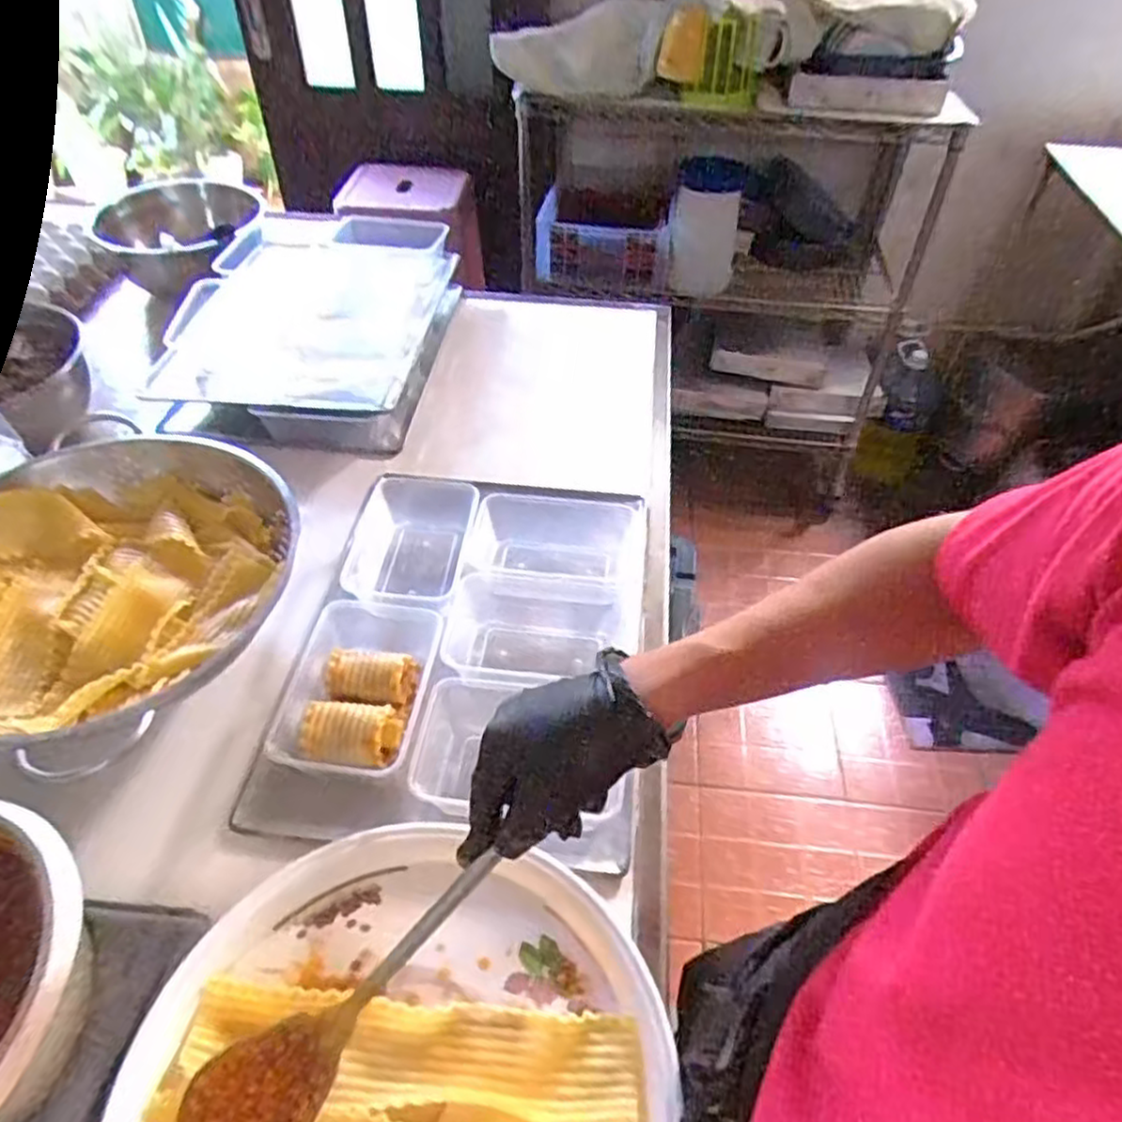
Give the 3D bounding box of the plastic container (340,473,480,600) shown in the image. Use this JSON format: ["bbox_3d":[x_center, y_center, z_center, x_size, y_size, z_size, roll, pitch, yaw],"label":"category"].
[{"bbox_3d":[-0.170,-0.004,0.814,0.136,0.085,0.182,6,48,3],"label":"plastic container"}]

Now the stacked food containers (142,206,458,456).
[{"bbox_3d":[-0.366,-0.343,1.082,0.345,0.112,0.441,6,48,3],"label":"stacked food containers"}]

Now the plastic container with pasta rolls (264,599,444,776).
[{"bbox_3d":[-0.189,0.118,0.674,0.128,0.047,0.181,5,48,3],"label":"plastic container with pasta rolls"}]

